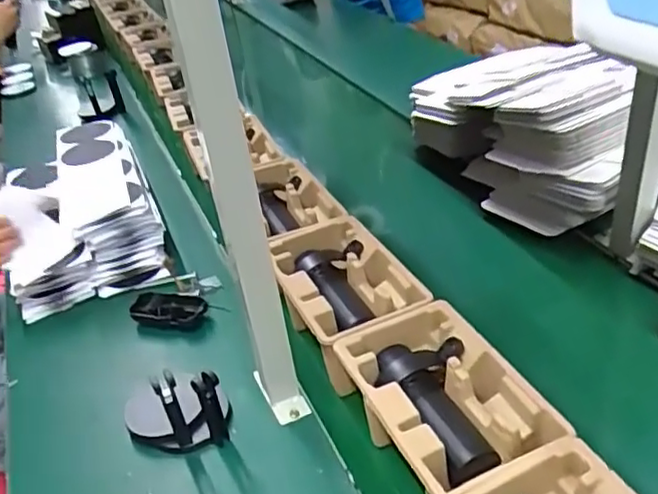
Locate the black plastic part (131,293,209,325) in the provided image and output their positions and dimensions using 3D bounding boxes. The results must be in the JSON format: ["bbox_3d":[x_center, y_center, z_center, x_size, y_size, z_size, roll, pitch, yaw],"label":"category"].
[{"bbox_3d":[-0.228,0.087,0.929,0.105,0.028,0.055,0,39,9],"label":"black plastic part"}]

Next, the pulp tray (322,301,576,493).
[{"bbox_3d":[0.115,0.164,0.662,0.152,0.087,0.225,-20,40,-16],"label":"pulp tray"}]

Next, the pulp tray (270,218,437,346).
[{"bbox_3d":[0.012,0.043,0.826,0.146,0.051,0.234,-21,41,-16],"label":"pulp tray"}]

